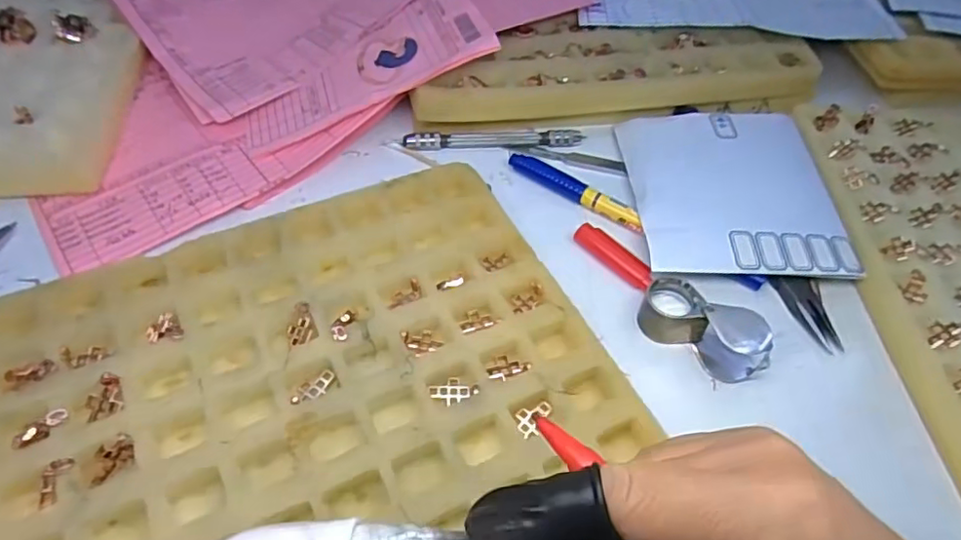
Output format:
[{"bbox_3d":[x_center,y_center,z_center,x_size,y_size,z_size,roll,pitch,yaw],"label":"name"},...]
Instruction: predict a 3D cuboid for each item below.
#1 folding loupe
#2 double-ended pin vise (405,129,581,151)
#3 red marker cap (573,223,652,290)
[{"bbox_3d":[0.101,0.026,0.272,0.058,0.027,0.023,32,56,19],"label":"folding loupe"},{"bbox_3d":[0.008,-0.076,0.351,0.104,0.008,0.010,-2,52,-6],"label":"double-ended pin vise"},{"bbox_3d":[0.068,-0.007,0.305,0.013,0.008,0.045,-35,62,-28],"label":"red marker cap"}]

